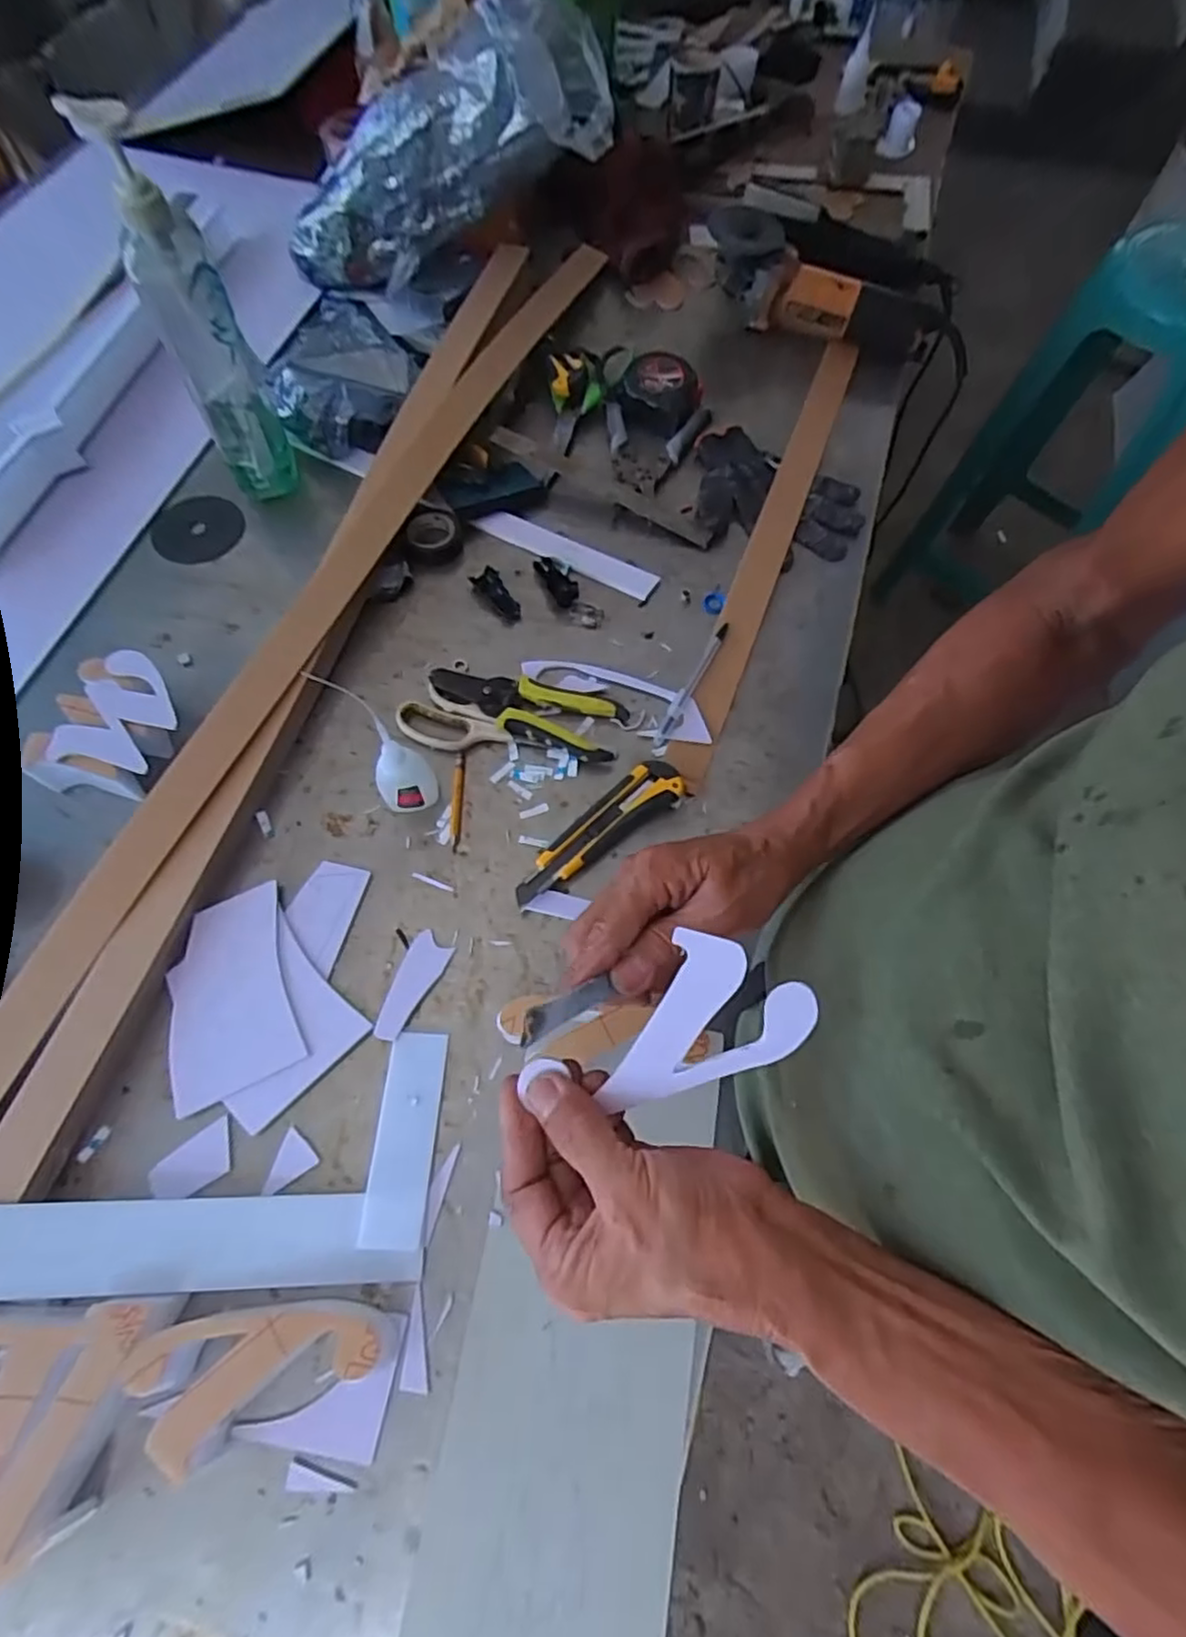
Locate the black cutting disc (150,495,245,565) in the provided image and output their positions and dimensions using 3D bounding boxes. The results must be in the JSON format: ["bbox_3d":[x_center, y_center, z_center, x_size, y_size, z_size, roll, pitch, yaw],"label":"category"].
[{"bbox_3d":[-0.400,-0.292,0.696,0.087,0.005,0.082,1,71,-2],"label":"black cutting disc"}]

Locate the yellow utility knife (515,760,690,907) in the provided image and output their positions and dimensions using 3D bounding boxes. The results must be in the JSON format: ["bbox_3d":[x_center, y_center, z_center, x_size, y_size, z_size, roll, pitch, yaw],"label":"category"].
[{"bbox_3d":[0.001,0.008,0.557,0.161,0.019,0.041,-34,70,-15],"label":"yellow utility knife"}]

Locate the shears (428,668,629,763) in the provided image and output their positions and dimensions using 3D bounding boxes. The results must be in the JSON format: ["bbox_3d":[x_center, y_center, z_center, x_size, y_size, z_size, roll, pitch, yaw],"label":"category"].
[{"bbox_3d":[-0.058,-0.099,0.604,0.169,0.020,0.065,17,66,7],"label":"shears"}]

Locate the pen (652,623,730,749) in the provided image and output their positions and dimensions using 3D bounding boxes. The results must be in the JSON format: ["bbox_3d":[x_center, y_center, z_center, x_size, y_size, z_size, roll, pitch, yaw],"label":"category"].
[{"bbox_3d":[0.089,-0.124,0.621,0.013,0.008,0.144,26,68,11],"label":"pen"}]

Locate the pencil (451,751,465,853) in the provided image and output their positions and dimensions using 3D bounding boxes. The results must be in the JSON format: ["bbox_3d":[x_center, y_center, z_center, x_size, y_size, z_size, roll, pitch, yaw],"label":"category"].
[{"bbox_3d":[-0.113,-0.017,0.572,0.009,0.009,0.092,-1,65,-1],"label":"pencil"}]

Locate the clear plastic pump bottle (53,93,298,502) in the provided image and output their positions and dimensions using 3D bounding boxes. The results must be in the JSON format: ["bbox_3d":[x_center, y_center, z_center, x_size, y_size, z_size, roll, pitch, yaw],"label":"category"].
[{"bbox_3d":[-0.330,-0.405,0.594,0.065,0.292,0.079,-27,68,-12],"label":"clear plastic pump bottle"}]

